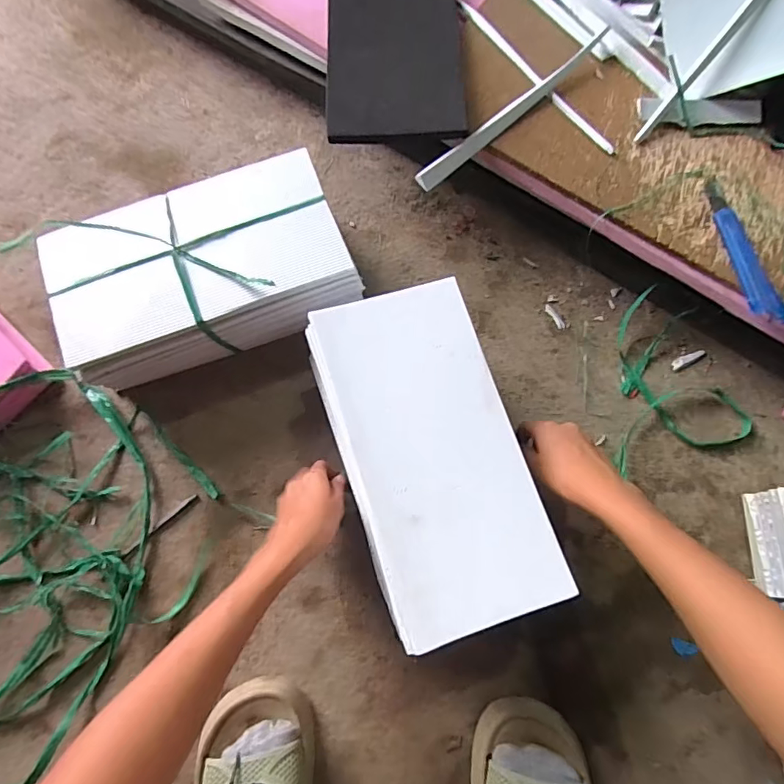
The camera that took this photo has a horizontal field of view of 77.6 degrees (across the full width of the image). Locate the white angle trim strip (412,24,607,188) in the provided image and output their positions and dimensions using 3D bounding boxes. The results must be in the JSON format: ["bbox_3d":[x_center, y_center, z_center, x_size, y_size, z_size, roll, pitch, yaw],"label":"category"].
[{"bbox_3d":[0.134,-0.311,0.534,0.279,0.017,0.018,-41,78,-9],"label":"white angle trim strip"}]

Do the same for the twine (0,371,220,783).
[{"bbox_3d":[-0.370,0.176,0.492,0.294,0.049,0.366,40,78,7],"label":"twine"}]

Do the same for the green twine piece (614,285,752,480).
[{"bbox_3d":[0.292,-0.017,0.545,0.160,0.028,0.183,-18,74,-4],"label":"green twine piece"}]

